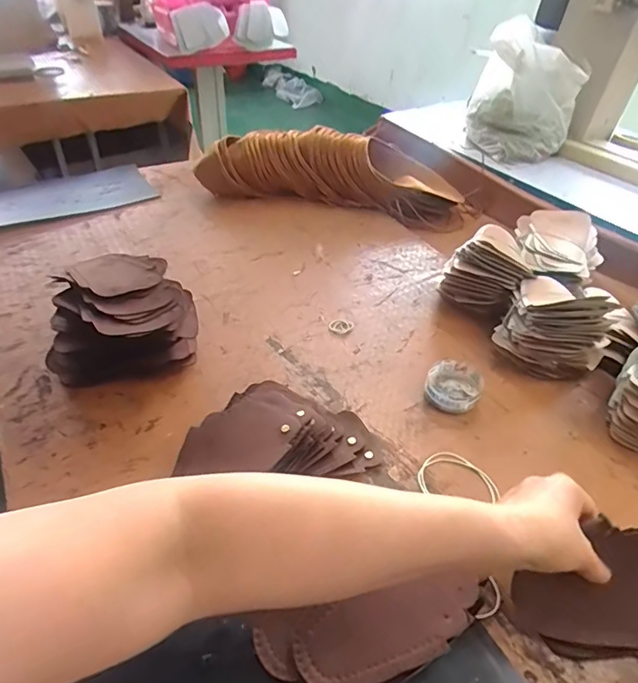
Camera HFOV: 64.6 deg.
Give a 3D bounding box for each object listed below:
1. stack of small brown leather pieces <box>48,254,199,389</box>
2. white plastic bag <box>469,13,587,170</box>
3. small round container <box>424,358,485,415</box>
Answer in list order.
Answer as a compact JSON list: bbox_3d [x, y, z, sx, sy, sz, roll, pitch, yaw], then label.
[{"bbox_3d":[-0.227,-0.022,0.595,0.152,0.112,0.142,11,41,8],"label":"stack of small brown leather pieces"},{"bbox_3d":[0.422,-0.507,1.036,0.206,0.202,0.179,13,42,11],"label":"white plastic bag"},{"bbox_3d":[0.163,0.052,0.606,0.063,0.022,0.077,20,43,18],"label":"small round container"}]

